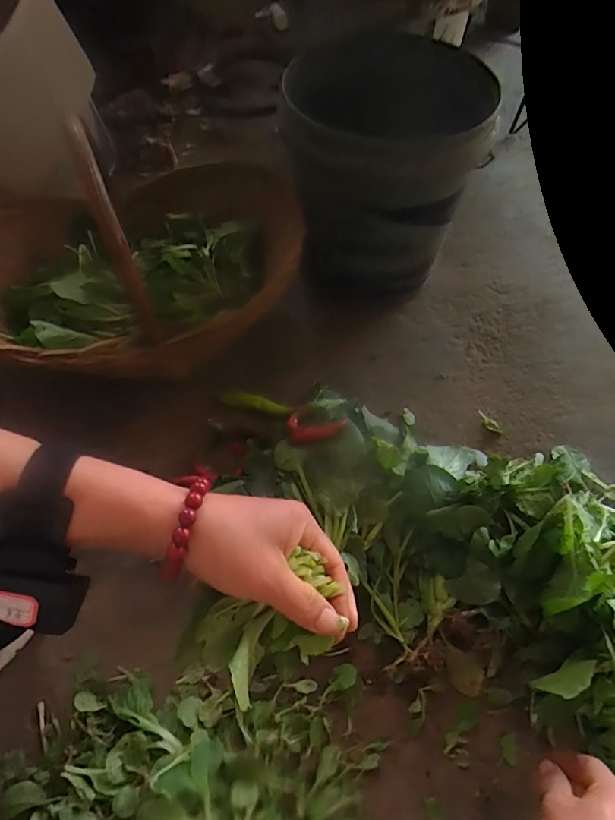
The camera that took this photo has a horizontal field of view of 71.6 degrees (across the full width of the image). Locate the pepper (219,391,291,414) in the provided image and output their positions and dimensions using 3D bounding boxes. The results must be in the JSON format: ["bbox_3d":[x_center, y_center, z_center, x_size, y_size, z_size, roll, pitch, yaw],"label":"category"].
[{"bbox_3d":[-0.072,-0.010,0.589,0.097,0.017,0.018,8,62,4],"label":"pepper"}]

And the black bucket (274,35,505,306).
[{"bbox_3d":[0.081,-0.322,0.619,0.212,0.261,0.249,-7,62,-4],"label":"black bucket"}]

